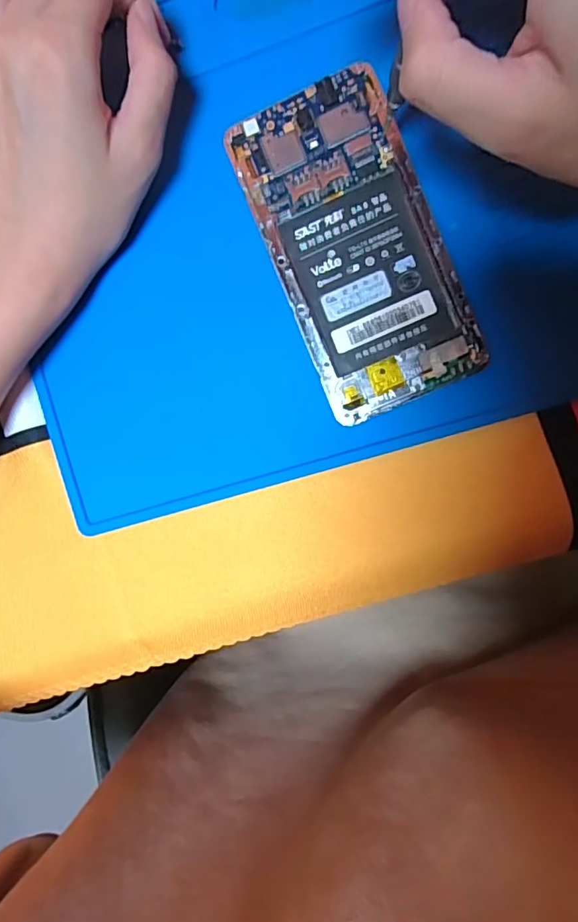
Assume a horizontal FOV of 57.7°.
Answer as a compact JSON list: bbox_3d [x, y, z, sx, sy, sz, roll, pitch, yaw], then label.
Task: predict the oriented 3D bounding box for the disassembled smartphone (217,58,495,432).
[{"bbox_3d":[0.029,-0.092,0.231,0.068,0.009,0.139,-22,91,8],"label":"disassembled smartphone"}]

